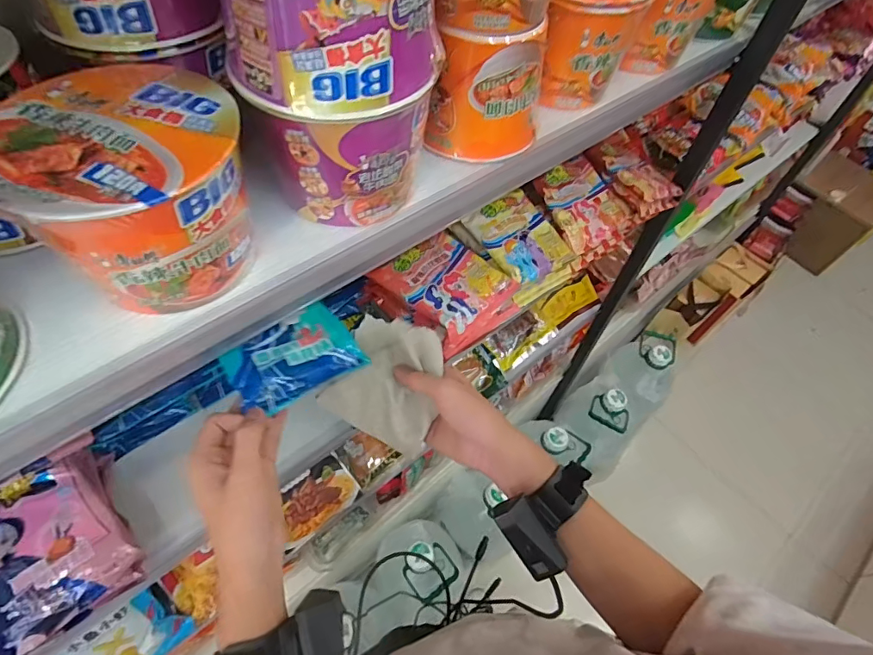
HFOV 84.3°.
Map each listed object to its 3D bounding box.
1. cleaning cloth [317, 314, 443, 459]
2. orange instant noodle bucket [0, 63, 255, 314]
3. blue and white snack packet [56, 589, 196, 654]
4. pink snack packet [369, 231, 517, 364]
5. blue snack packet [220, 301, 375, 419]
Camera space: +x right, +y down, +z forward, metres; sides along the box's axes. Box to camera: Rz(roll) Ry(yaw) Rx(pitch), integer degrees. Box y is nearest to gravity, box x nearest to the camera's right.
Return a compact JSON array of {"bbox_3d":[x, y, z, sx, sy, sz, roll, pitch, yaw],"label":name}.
[{"bbox_3d":[-0.048,0.053,0.501,0.120,0.020,0.122,26,91,19],"label":"cleaning cloth"},{"bbox_3d":[-0.195,-0.086,0.325,0.131,0.102,0.132,2,56,-3],"label":"orange instant noodle bucket"},{"bbox_3d":[-0.429,0.435,0.653,0.131,0.160,0.051,-37,66,-25],"label":"blue and white snack packet"},{"bbox_3d":[0.016,-0.051,0.631,0.135,0.043,0.147,-34,65,-24],"label":"pink snack packet"},{"bbox_3d":[-0.139,0.029,0.469,0.121,0.012,0.079,-29,72,-34],"label":"blue snack packet"}]

